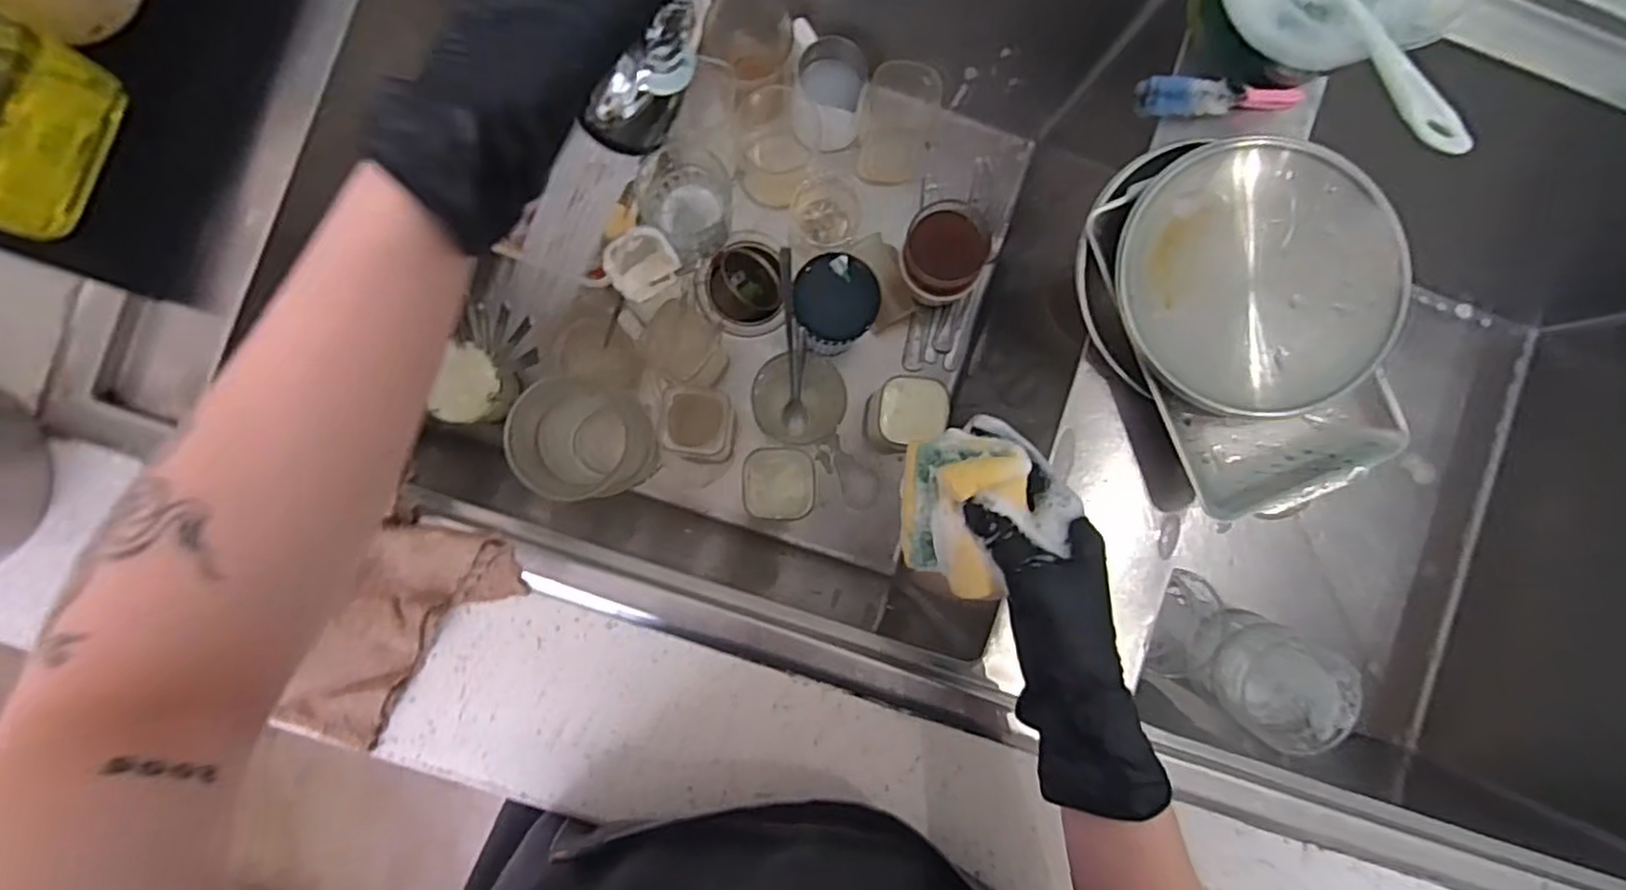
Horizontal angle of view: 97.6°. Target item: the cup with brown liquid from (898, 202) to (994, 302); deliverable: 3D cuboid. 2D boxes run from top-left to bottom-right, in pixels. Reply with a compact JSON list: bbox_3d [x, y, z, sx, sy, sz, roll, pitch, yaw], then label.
[{"bbox_3d":[0.121,-0.180,0.673,0.075,0.065,0.078,0,89,-3],"label":"cup with brown liquid"}]

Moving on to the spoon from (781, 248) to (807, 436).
[{"bbox_3d":[-0.019,-0.084,0.612,0.023,0.015,0.177,-5,130,-3],"label":"spoon"}]

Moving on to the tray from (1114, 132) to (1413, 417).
[{"bbox_3d":[0.270,-0.101,0.436,0.158,0.034,0.160,0,89,-3],"label":"tray"}]

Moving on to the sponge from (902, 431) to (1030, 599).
[{"bbox_3d":[0.076,0.035,0.365,0.053,0.040,0.081,-2,89,-3],"label":"sponge"}]

